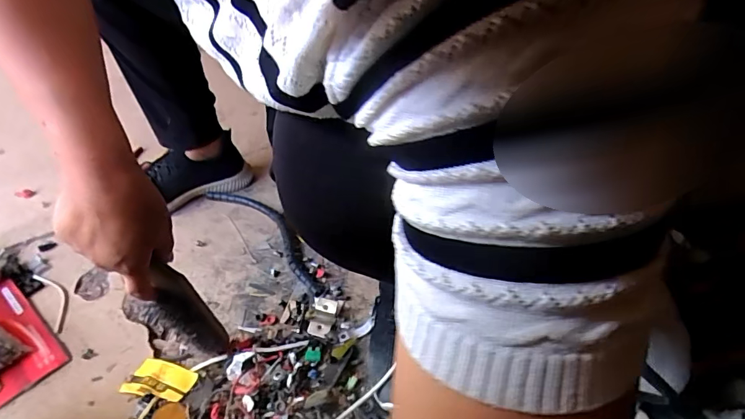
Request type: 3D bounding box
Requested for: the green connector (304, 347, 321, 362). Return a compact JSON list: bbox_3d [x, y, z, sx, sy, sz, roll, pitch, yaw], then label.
[{"bbox_3d":[-0.072,0.174,0.534,0.018,0.004,0.021,2,40,3],"label":"green connector"}]

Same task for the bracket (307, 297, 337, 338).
[{"bbox_3d":[-0.066,0.144,0.582,0.033,0.023,0.054,3,40,5],"label":"bracket"}]

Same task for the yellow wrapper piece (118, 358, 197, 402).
[{"bbox_3d":[-0.255,0.203,0.525,0.089,0.019,0.048,12,42,15],"label":"yellow wrapper piece"}]

